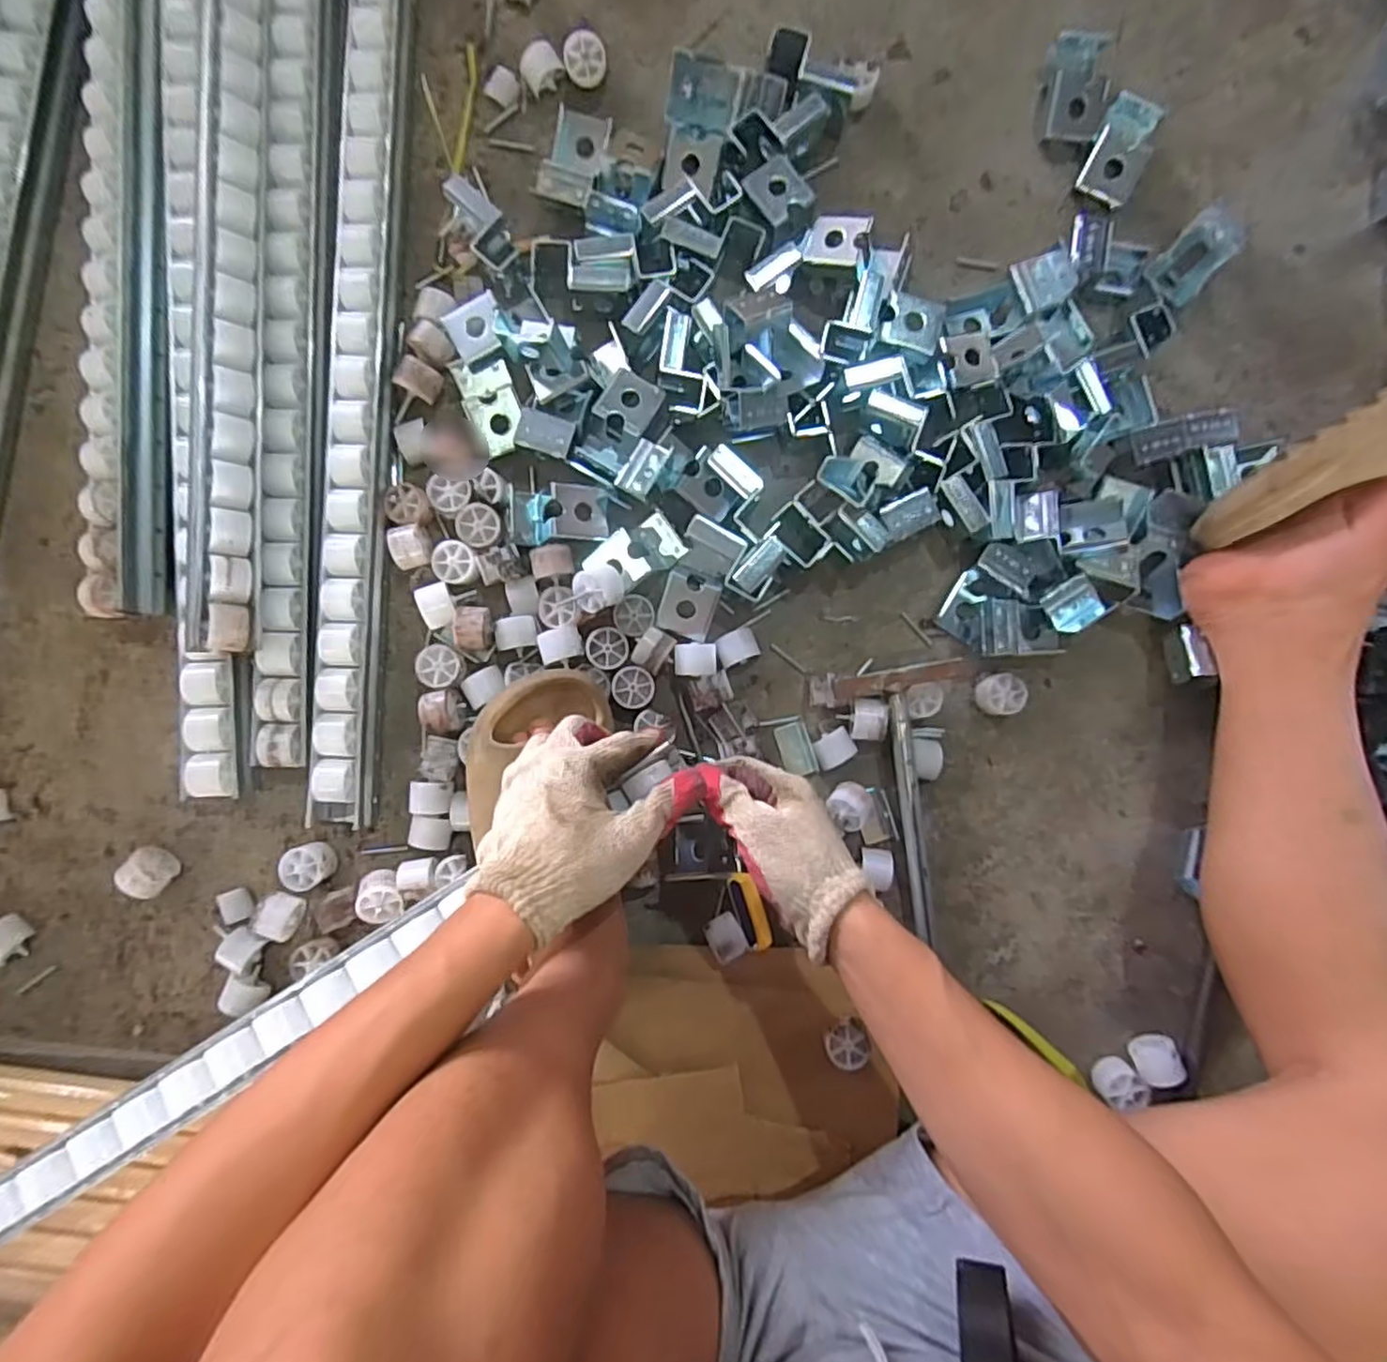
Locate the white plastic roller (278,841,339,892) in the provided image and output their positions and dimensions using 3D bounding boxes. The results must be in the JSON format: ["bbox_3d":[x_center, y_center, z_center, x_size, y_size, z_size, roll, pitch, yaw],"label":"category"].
[{"bbox_3d":[-0.314,0.151,0.563,0.033,0.027,0.034,0,87,-1],"label":"white plastic roller"}]

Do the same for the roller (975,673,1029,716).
[{"bbox_3d":[0.260,0.011,0.587,0.038,0.025,0.034,-5,87,-2],"label":"roller"}]

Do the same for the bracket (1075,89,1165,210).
[{"bbox_3d":[0.378,-0.470,0.613,0.047,0.035,0.085,27,87,0],"label":"bracket"}]

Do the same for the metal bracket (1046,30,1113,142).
[{"bbox_3d":[0.339,-0.521,0.613,0.047,0.034,0.091,4,87,-1],"label":"metal bracket"}]

